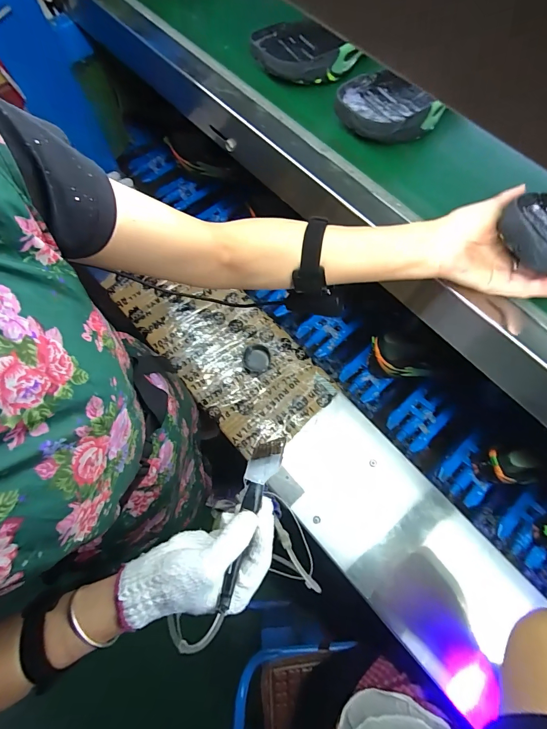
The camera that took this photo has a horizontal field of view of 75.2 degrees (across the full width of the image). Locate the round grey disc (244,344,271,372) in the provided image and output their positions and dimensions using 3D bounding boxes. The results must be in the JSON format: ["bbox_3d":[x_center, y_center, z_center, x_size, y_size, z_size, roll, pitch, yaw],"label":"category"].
[{"bbox_3d":[-0.036,-0.013,0.760,0.055,0.010,0.058,0,72,-1],"label":"round grey disc"}]

